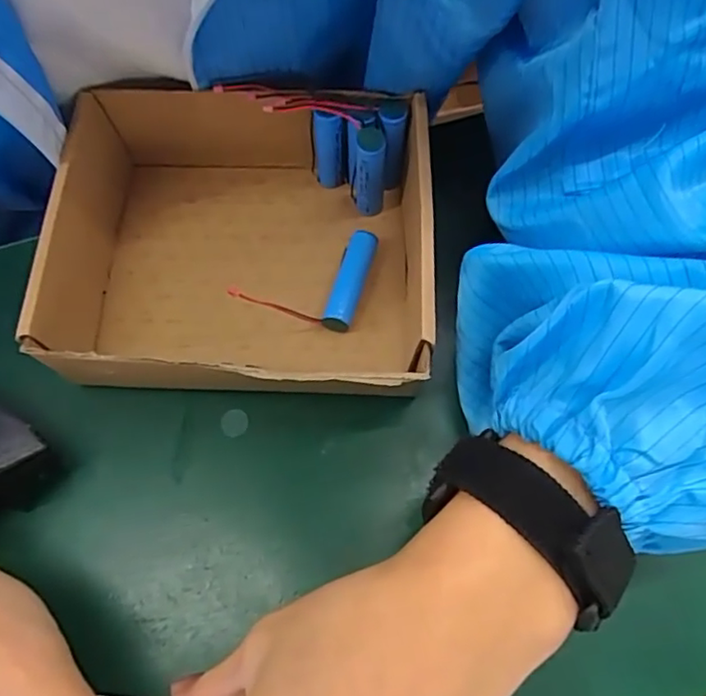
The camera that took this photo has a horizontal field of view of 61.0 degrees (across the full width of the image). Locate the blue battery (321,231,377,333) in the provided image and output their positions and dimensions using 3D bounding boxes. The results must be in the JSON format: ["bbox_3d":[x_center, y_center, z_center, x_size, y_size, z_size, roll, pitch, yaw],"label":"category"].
[{"bbox_3d":[-0.001,-0.032,0.293,0.015,0.012,0.051,15,68,7],"label":"blue battery"}]

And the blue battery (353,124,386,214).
[{"bbox_3d":[0.008,-0.084,0.293,0.014,0.052,0.012,0,67,1],"label":"blue battery"}]

